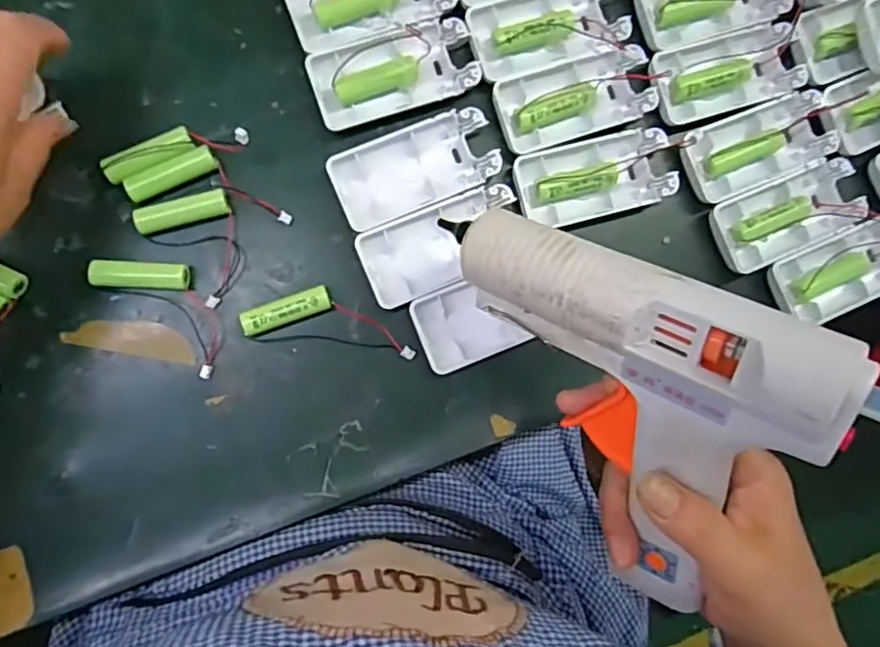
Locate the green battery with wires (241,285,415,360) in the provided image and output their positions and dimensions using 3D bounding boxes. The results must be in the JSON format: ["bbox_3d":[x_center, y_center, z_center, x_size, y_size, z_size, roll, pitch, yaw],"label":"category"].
[{"bbox_3d":[-0.061,-0.002,0.347,0.095,0.014,0.033,7,89,-5],"label":"green battery with wires"}]

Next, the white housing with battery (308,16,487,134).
[{"bbox_3d":[-0.026,-0.144,0.350,0.093,0.012,0.043,-19,91,-5],"label":"white housing with battery"}]

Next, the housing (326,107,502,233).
[{"bbox_3d":[-0.015,-0.089,0.356,0.093,0.014,0.045,-23,91,-5],"label":"housing"}]

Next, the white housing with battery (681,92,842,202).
[{"bbox_3d":[0.196,-0.109,0.380,0.094,0.017,0.045,-21,91,-5],"label":"white housing with battery"}]

